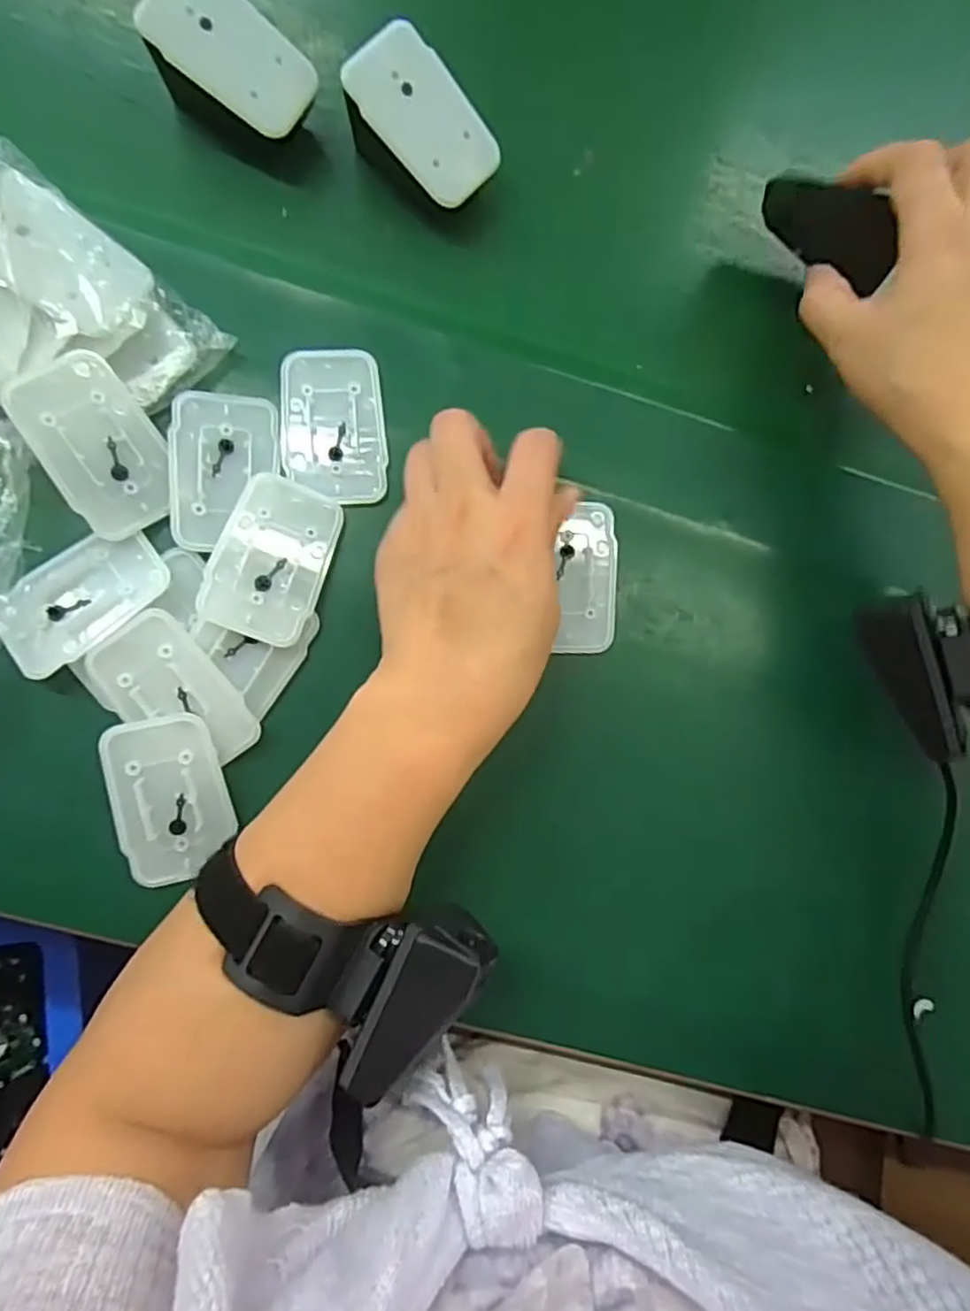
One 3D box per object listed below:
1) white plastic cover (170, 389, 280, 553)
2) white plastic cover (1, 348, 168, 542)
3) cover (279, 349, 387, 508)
[{"bbox_3d":[-0.112,-0.080,0.291,0.042,0.005,0.068,1,83,-7],"label":"white plastic cover"},{"bbox_3d":[-0.157,-0.084,0.276,0.042,0.007,0.068,-40,115,-20],"label":"white plastic cover"},{"bbox_3d":[-0.068,-0.102,0.304,0.044,0.007,0.069,-5,84,-8],"label":"cover"}]

